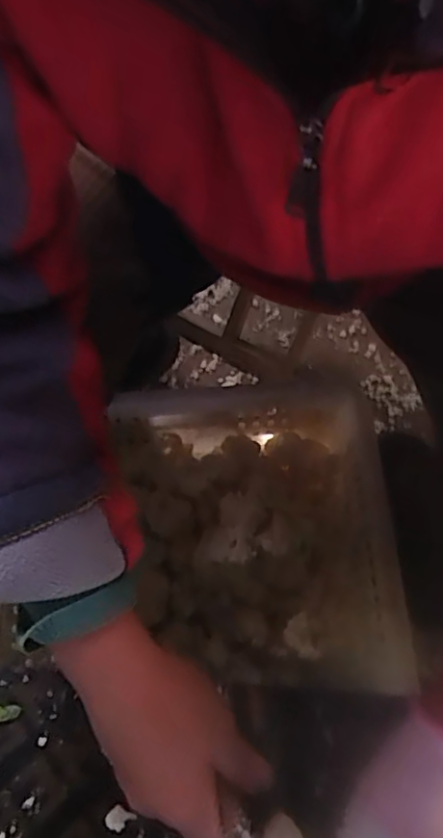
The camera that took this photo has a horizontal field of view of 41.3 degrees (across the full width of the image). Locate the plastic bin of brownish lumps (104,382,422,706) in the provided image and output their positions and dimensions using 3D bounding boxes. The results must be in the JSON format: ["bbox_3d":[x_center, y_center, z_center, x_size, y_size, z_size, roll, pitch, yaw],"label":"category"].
[{"bbox_3d":[0.037,0.124,0.602,0.231,0.154,0.277,-4,70,1],"label":"plastic bin of brownish lumps"}]

